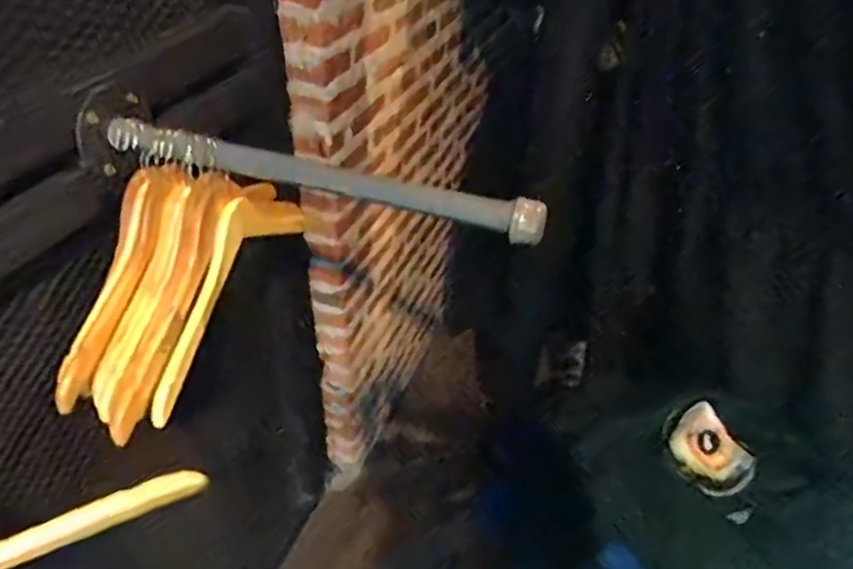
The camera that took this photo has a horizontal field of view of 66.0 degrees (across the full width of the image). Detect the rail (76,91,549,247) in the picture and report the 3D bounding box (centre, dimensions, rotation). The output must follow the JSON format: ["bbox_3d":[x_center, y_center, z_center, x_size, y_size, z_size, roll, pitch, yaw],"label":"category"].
[{"bbox_3d":[-0.127,-0.118,0.696,0.517,0.076,0.080,14,40,14],"label":"rail"}]

